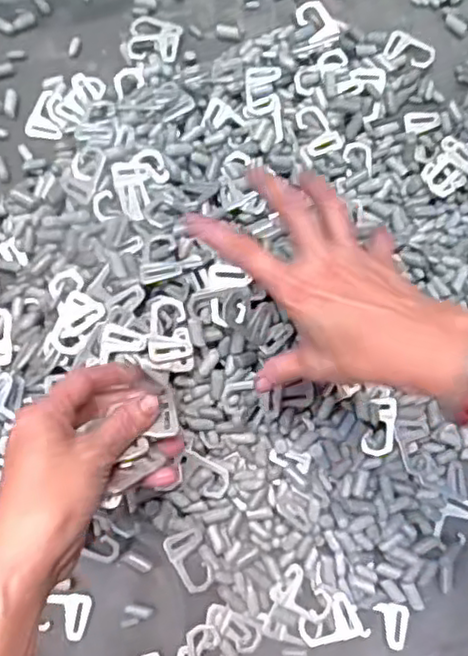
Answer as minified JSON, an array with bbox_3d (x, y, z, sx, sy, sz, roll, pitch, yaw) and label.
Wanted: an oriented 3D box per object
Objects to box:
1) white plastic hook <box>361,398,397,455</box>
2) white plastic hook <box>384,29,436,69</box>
[{"bbox_3d":[0.109,0.074,0.490,0.022,0.006,0.044,7,79,0],"label":"white plastic hook"},{"bbox_3d":[0.150,-0.236,0.557,0.041,0.005,0.030,23,80,3],"label":"white plastic hook"}]

